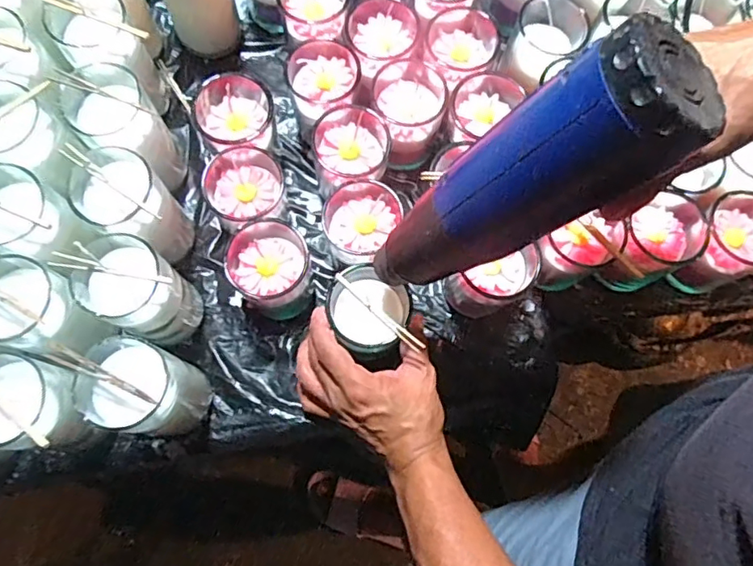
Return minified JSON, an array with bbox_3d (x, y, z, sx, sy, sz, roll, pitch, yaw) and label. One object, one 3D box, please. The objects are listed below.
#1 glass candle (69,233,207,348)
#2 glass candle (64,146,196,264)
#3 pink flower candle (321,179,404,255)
[{"bbox_3d":[-0.198,0.007,0.471,0.070,0.129,0.065,1,75,-3],"label":"glass candle"},{"bbox_3d":[-0.208,-0.065,0.483,0.064,0.127,0.063,1,75,-3],"label":"glass candle"},{"bbox_3d":[-0.018,-0.057,0.531,0.072,0.077,0.071,1,75,-3],"label":"pink flower candle"}]

